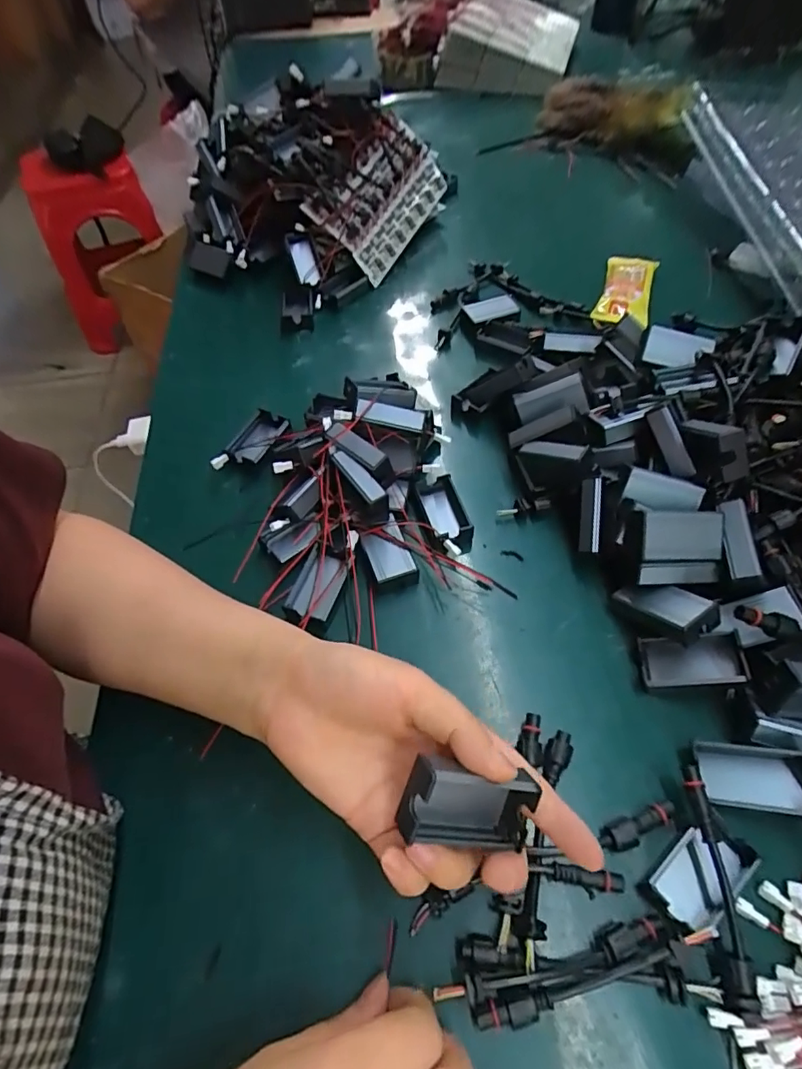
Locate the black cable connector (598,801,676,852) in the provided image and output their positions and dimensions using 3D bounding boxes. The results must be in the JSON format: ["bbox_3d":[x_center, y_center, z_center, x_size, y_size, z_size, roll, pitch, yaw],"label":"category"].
[{"bbox_3d":[0.120,0.148,0.265,0.043,0.016,0.014,-14,55,-7],"label":"black cable connector"}]

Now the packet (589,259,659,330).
[{"bbox_3d":[0.225,-0.245,0.525,0.051,0.018,0.099,14,57,12],"label":"packet"}]

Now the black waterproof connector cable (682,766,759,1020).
[{"bbox_3d":[0.146,0.161,0.243,0.012,0.022,0.093,1,55,4],"label":"black waterproof connector cable"}]

